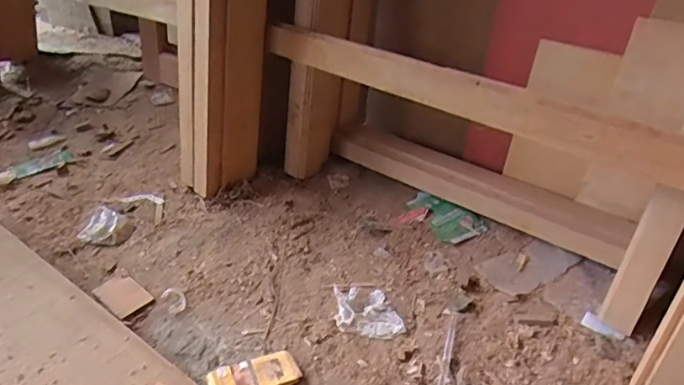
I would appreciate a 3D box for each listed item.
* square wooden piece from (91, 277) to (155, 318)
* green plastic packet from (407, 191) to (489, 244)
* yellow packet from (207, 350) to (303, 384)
[{"bbox_3d":[-0.371,0.173,0.869,0.091,0.006,0.064,29,43,33],"label":"square wooden piece"},{"bbox_3d":[0.206,0.050,1.045,0.164,0.031,0.080,23,40,28],"label":"green plastic packet"},{"bbox_3d":[-0.123,0.263,0.727,0.122,0.016,0.064,-14,38,-22],"label":"yellow packet"}]

